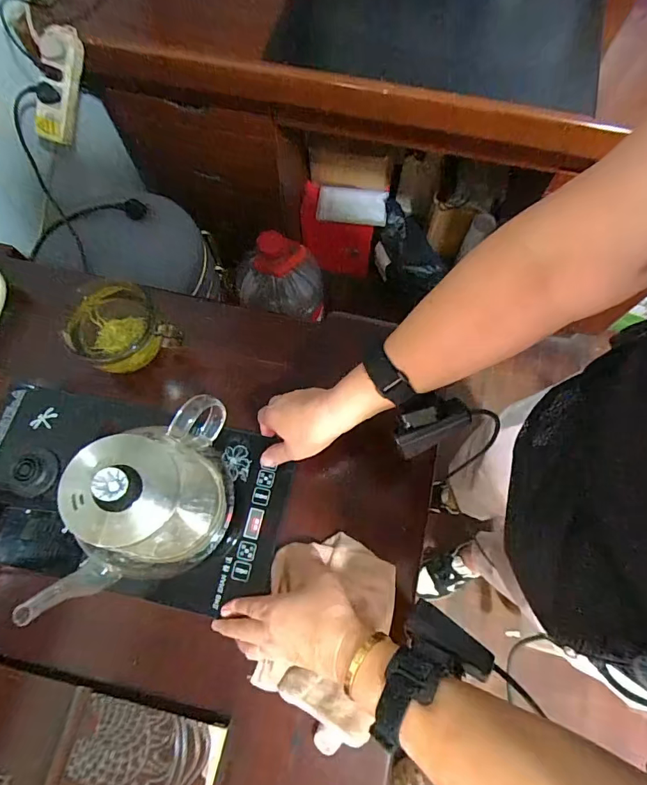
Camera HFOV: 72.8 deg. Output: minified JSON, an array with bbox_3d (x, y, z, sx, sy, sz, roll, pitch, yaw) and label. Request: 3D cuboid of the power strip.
[{"bbox_3d":[-0.444,-0.515,0.736,0.052,0.048,0.173,24,111,9],"label":"power strip"}]

